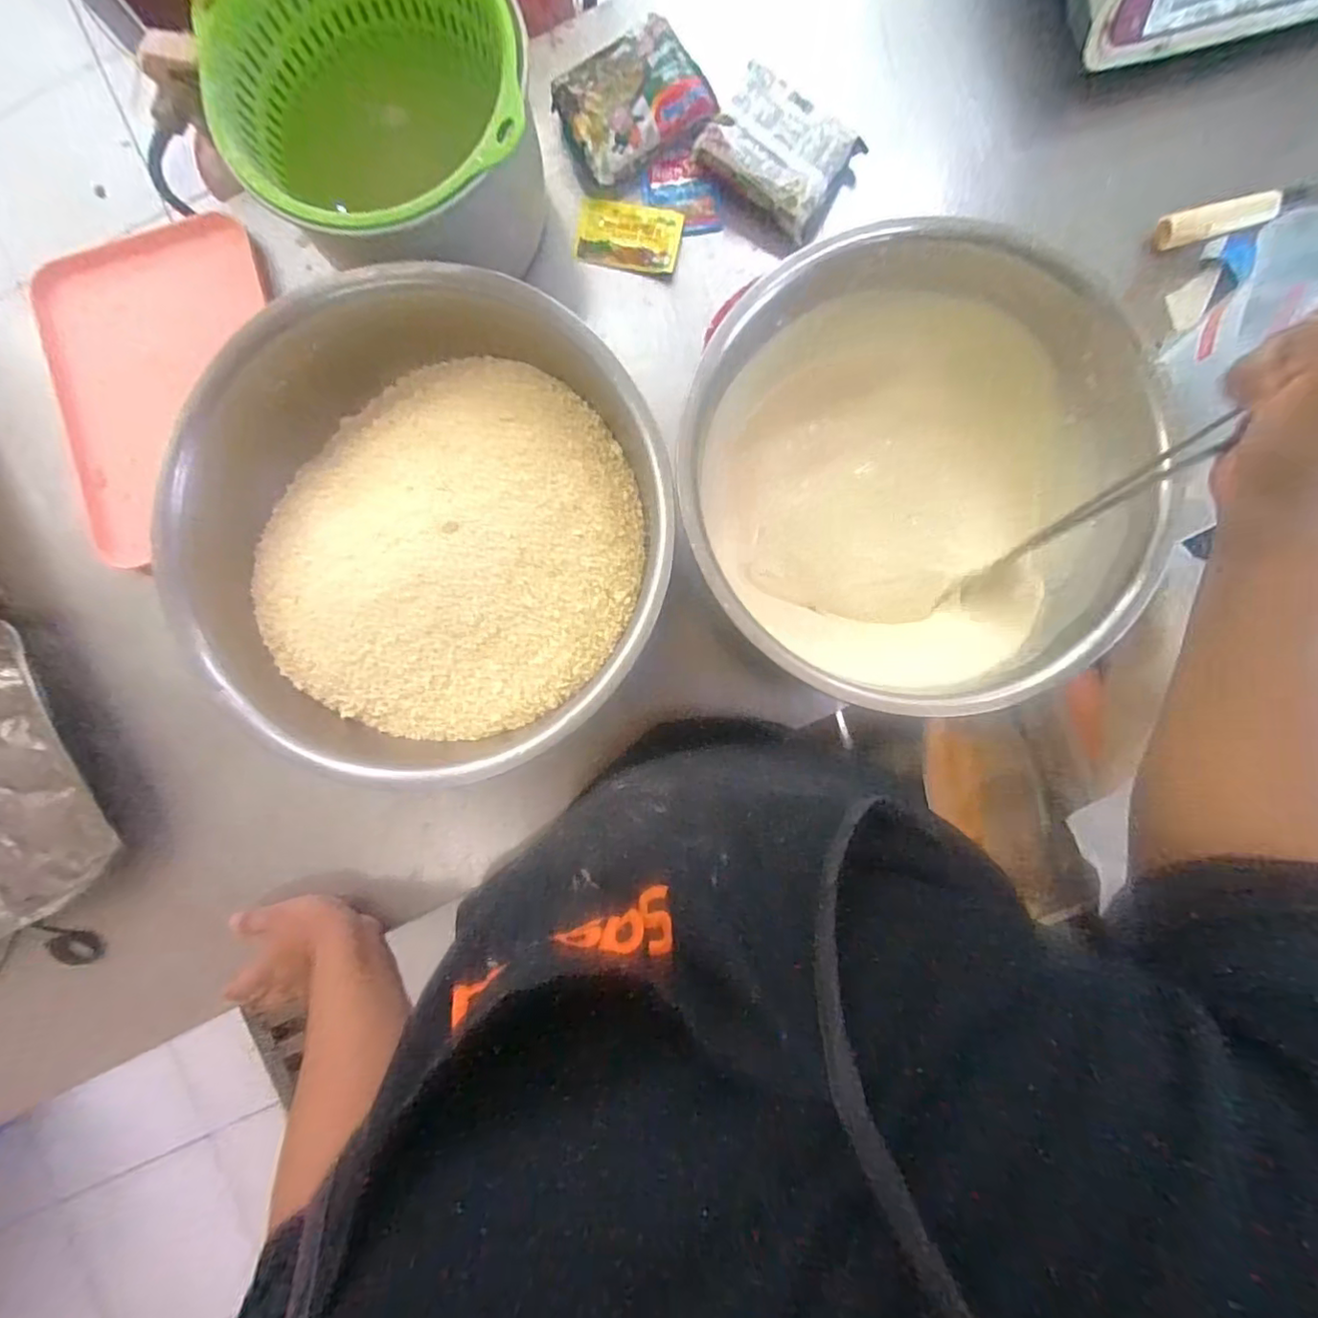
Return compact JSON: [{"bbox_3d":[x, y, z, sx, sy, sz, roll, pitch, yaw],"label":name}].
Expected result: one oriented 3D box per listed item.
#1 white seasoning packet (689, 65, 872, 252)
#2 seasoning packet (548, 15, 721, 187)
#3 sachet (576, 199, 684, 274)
[{"bbox_3d":[0.108,-0.460,0.548,0.121,0.037,0.103,35,90,2],"label":"white seasoning packet"},{"bbox_3d":[-0.025,-0.506,0.553,0.127,0.029,0.099,-29,89,1],"label":"seasoning packet"},{"bbox_3d":[-0.028,-0.401,0.574,0.097,0.012,0.059,13,90,2],"label":"sachet"}]

